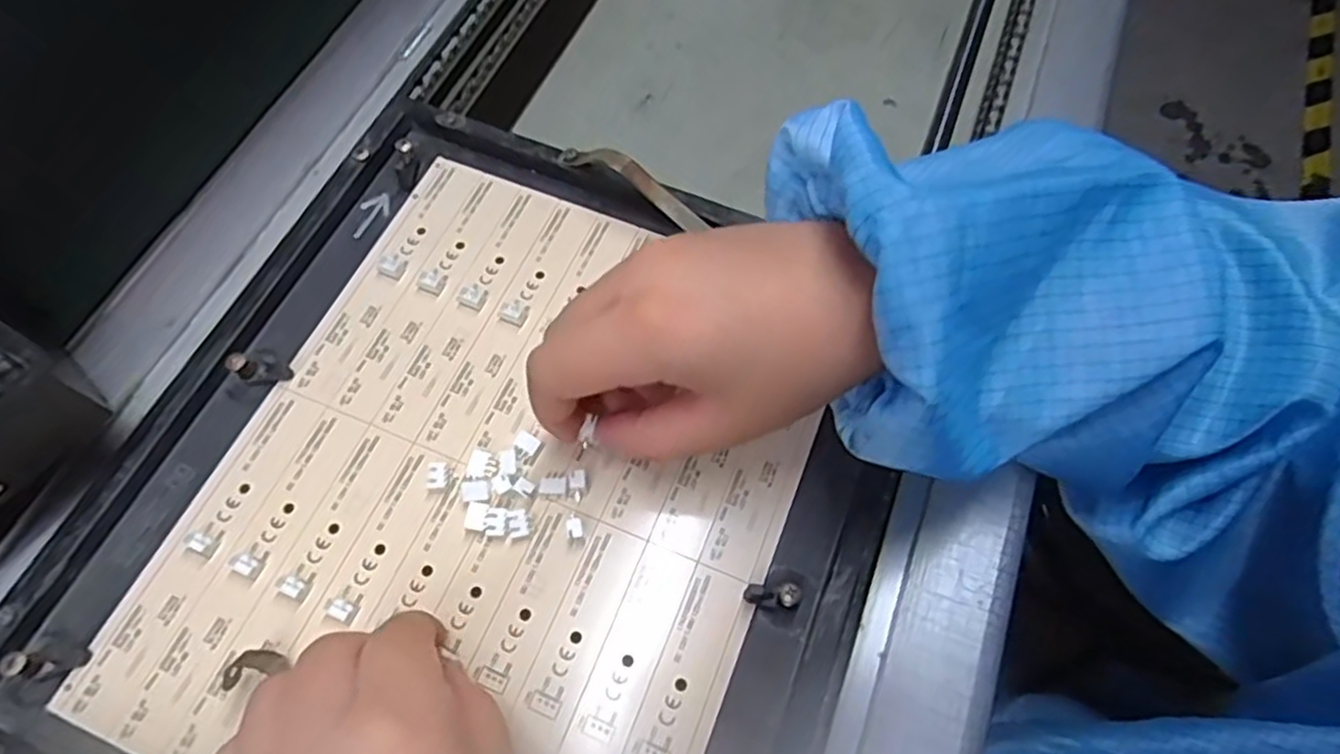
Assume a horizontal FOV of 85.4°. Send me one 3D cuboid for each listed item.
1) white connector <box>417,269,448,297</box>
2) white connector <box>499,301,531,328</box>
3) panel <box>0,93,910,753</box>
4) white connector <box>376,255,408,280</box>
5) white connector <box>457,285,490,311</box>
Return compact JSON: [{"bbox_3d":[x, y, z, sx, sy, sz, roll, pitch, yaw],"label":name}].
[{"bbox_3d":[-0.104,-0.042,0.316,0.012,0.007,0.010,24,67,9],"label":"white connector"},{"bbox_3d":[-0.067,-0.029,0.310,0.012,0.006,0.012,26,67,10],"label":"white connector"},{"bbox_3d":[-0.059,0.041,0.276,0.272,0.017,0.290,22,66,8],"label":"panel"},{"bbox_3d":[-0.122,-0.049,0.320,0.011,0.005,0.011,24,67,9],"label":"white connector"},{"bbox_3d":[-0.085,-0.036,0.314,0.012,0.005,0.012,24,67,9],"label":"white connector"}]

